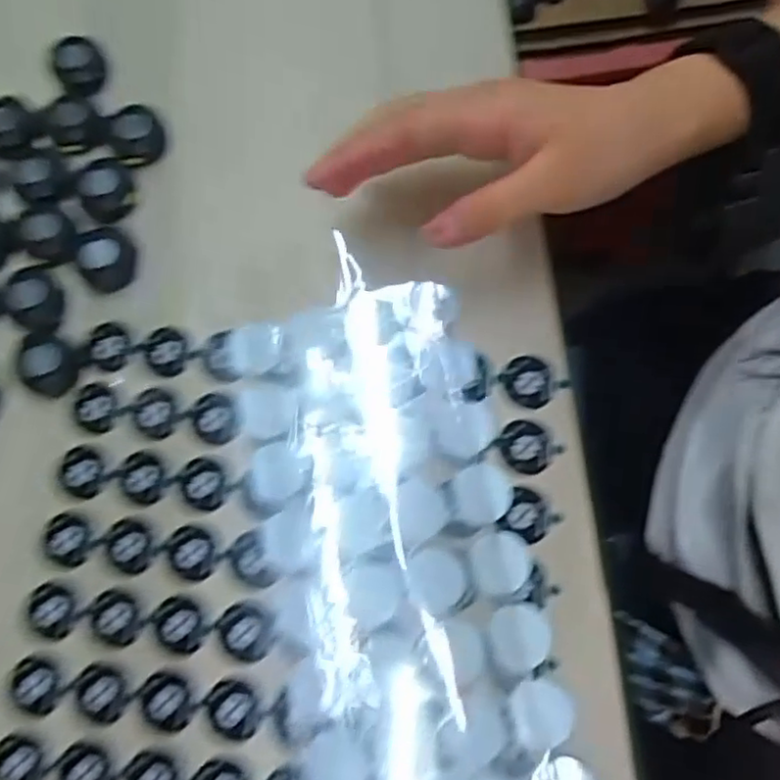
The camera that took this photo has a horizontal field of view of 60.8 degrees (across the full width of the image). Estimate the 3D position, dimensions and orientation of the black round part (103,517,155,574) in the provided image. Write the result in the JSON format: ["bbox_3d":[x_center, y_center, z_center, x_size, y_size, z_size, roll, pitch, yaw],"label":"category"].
[{"bbox_3d":[-0.111,0.066,0.282,0.022,0.004,0.021,0,75,1],"label":"black round part"}]

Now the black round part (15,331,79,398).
[{"bbox_3d":[-0.156,-0.013,0.299,0.027,0.010,0.025,0,75,1],"label":"black round part"}]

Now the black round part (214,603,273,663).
[{"bbox_3d":[-0.060,0.099,0.271,0.023,0.004,0.021,0,75,1],"label":"black round part"}]

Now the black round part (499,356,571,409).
[{"bbox_3d":[0.062,-0.004,0.293,0.025,0.004,0.022,41,79,11],"label":"black round part"}]

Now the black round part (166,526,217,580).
[{"bbox_3d":[-0.084,0.069,0.280,0.022,0.004,0.020,0,75,1],"label":"black round part"}]

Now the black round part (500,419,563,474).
[{"bbox_3d":[0.059,0.024,0.286,0.022,0.004,0.023,0,75,1],"label":"black round part"}]

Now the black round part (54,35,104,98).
[{"bbox_3d":[-0.158,-0.165,0.338,0.024,0.013,0.025,0,75,1],"label":"black round part"}]

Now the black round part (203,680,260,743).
[{"bbox_3d":[-0.063,0.128,0.264,0.023,0.004,0.019,40,79,11],"label":"black round part"}]

